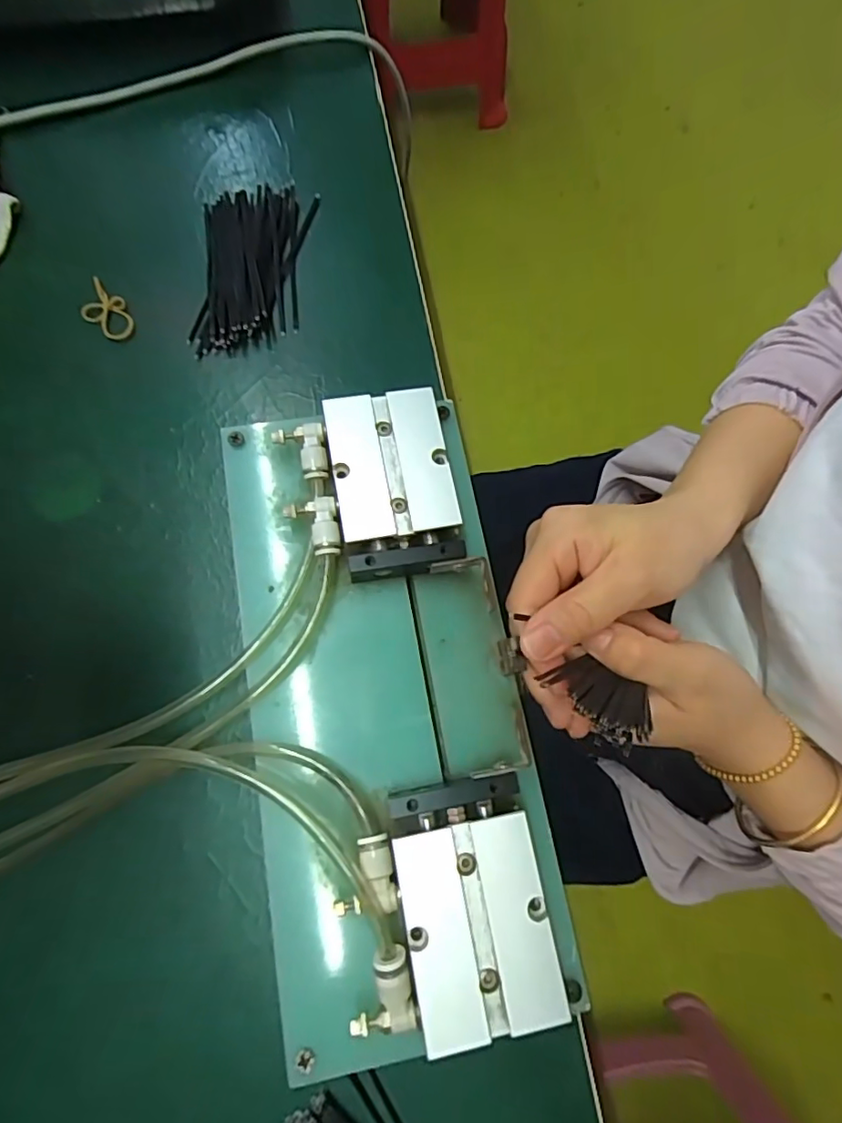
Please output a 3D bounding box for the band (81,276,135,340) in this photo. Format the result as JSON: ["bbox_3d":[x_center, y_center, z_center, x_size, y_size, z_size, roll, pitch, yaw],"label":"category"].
[{"bbox_3d":[-0.172,-0.137,0.305,0.035,0.004,0.022,39,83,-1],"label":"band"}]

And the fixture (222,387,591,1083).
[{"bbox_3d":[-0.017,0.054,0.247,0.113,0.034,0.264,-10,76,-7],"label":"fixture"}]

